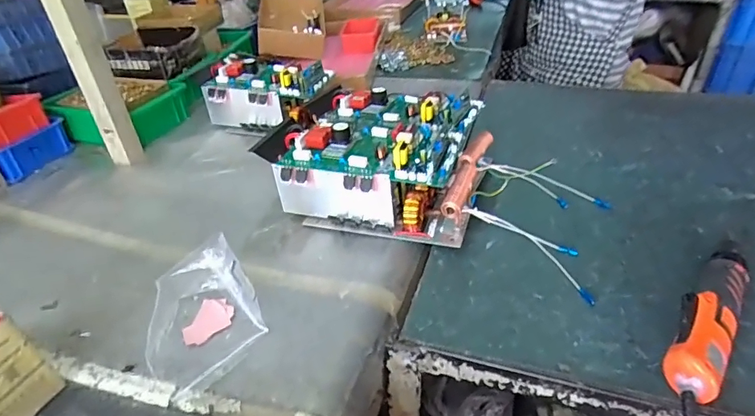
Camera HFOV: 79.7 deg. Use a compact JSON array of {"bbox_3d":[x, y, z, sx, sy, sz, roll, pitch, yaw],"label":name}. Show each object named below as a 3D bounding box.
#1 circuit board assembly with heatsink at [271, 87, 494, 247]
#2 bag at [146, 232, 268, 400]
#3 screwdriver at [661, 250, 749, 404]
[{"bbox_3d":[0.018,-0.081,0.685,0.271,0.128,0.266,8,37,17],"label":"circuit board assembly with heatsink"},{"bbox_3d":[-0.192,0.105,0.480,0.119,0.085,0.143,-24,41,-26],"label":"bag"},{"bbox_3d":[0.343,0.109,0.466,0.050,0.047,0.238,24,43,34],"label":"screwdriver"}]

